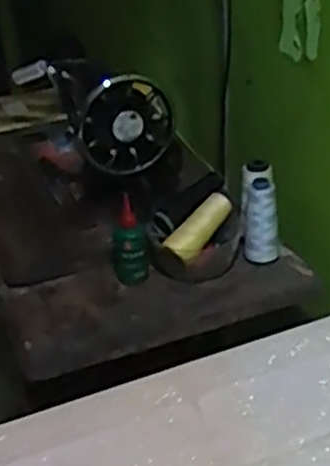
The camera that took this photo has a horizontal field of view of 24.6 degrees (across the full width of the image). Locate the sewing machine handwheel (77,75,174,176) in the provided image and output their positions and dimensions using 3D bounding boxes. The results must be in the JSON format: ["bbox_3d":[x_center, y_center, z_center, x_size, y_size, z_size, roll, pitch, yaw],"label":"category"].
[{"bbox_3d":[-0.051,-0.142,1.018,0.127,0.131,0.025,-10,31,-10],"label":"sewing machine handwheel"}]

